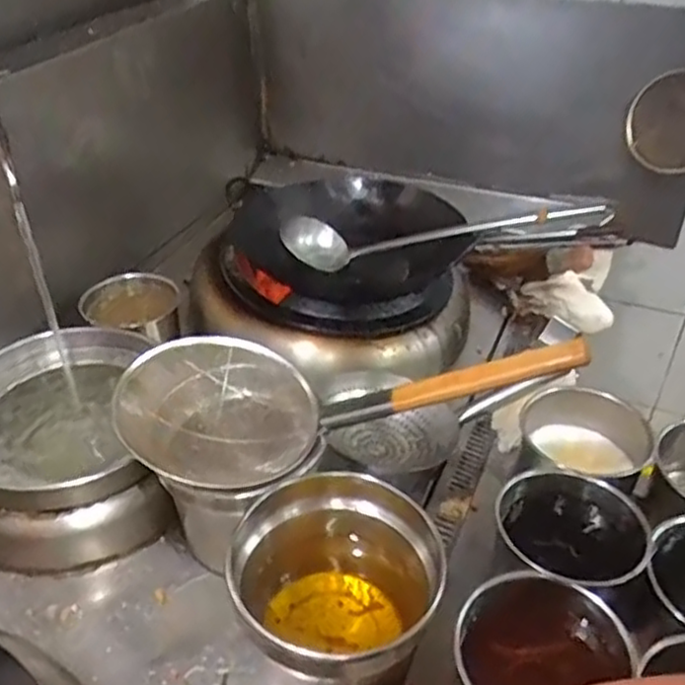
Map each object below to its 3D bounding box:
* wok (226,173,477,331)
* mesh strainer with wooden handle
[{"bbox_3d":[-0.004,-0.199,1.412,0.478,0.182,0.437,-3,38,-4],"label":"wok"},{"bbox_3d":[-0.015,0.072,0.869,0.586,0.125,0.234,-4,35,18],"label":"mesh strainer with wooden handle"}]

